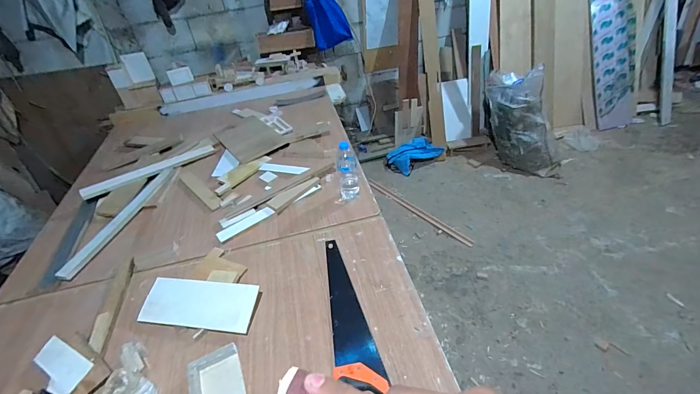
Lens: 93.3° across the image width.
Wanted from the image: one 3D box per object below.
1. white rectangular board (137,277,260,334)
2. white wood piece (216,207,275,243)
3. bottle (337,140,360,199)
[{"bbox_3d":[-0.396,0.278,0.866,0.307,0.014,0.118,1,57,12],"label":"white rectangular board"},{"bbox_3d":[-0.348,0.088,1.105,0.192,0.009,0.051,-31,46,-26],"label":"white wood piece"},{"bbox_3d":[-0.007,-0.091,1.123,0.070,0.202,0.060,-4,40,4],"label":"bottle"}]

